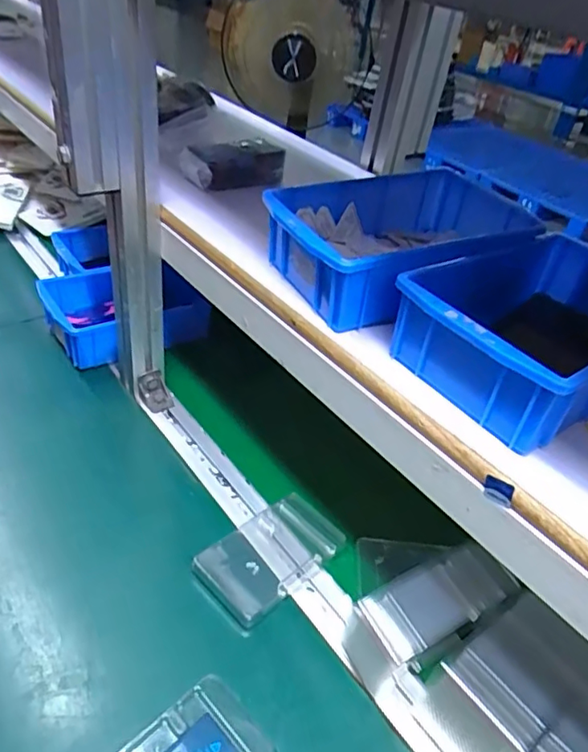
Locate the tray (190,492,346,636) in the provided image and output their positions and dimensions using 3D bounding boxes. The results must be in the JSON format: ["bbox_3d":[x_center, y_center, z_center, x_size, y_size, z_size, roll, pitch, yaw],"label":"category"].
[{"bbox_3d":[-0.017,0.161,0.530,0.076,0.017,0.144,36,44,30],"label":"tray"}]

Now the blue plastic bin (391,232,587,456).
[{"bbox_3d":[0.178,-0.033,0.412,0.201,0.063,0.132,-18,45,-32],"label":"blue plastic bin"}]

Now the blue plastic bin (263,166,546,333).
[{"bbox_3d":[0.085,-0.111,0.481,0.204,0.070,0.140,-9,41,-23],"label":"blue plastic bin"}]

